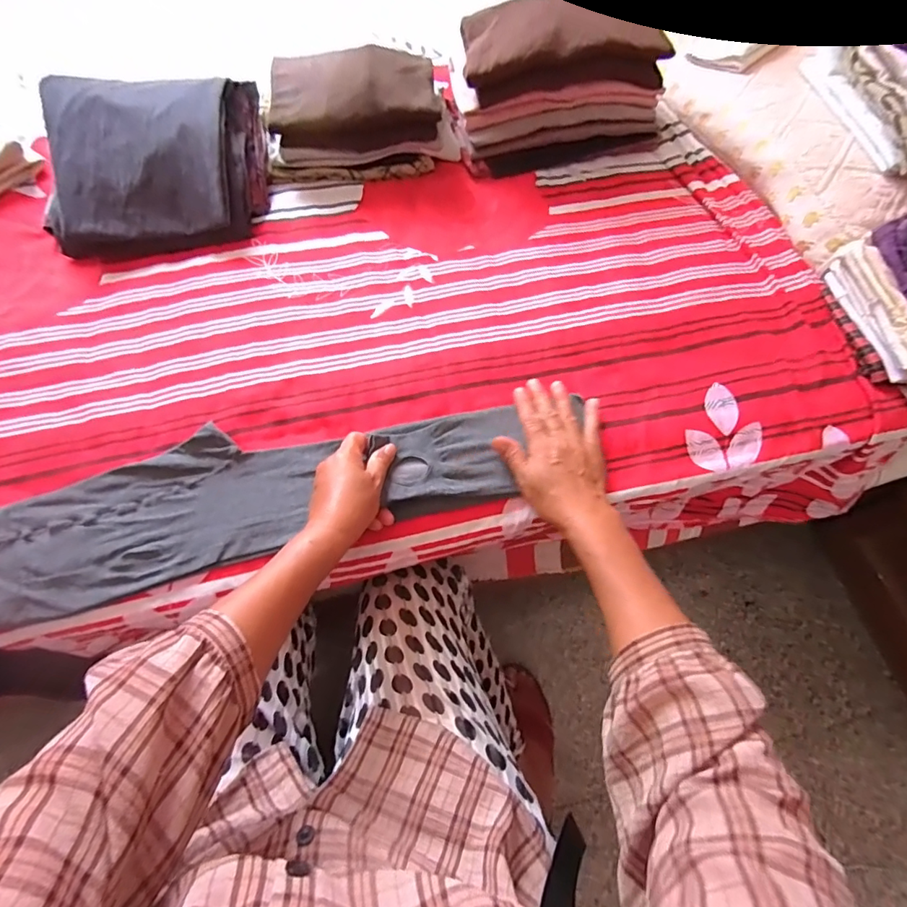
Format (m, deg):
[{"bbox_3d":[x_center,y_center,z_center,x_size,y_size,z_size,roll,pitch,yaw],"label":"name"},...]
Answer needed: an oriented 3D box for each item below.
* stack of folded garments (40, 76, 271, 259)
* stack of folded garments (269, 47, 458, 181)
[{"bbox_3d":[-0.391,-0.386,0.625,0.257,0.086,0.230,-13,69,-2],"label":"stack of folded garments"},{"bbox_3d":[-0.132,-0.494,0.695,0.256,0.085,0.138,-5,69,0],"label":"stack of folded garments"}]

